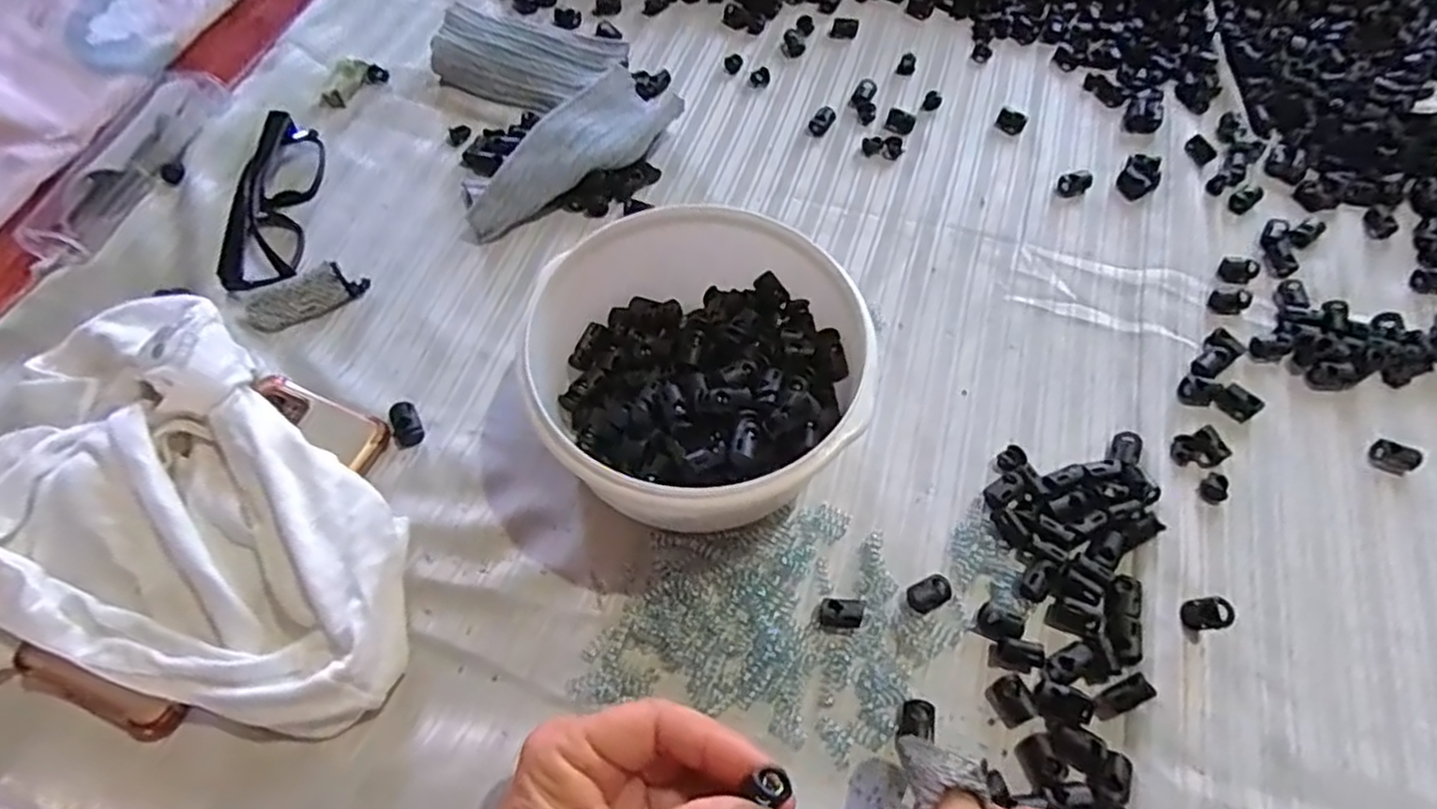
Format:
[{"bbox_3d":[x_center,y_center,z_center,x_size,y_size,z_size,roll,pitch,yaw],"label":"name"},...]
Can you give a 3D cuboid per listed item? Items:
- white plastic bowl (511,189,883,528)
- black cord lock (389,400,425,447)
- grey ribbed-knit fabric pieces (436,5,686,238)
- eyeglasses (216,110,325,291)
[{"bbox_3d":[-0.002,-0.019,0.372,0.164,0.077,0.159,0,61,0],"label":"white plastic bowl"},{"bbox_3d":[-0.169,0.011,0.394,0.014,0.010,0.024,-26,64,-14],"label":"black cord lock"},{"bbox_3d":[-0.113,-0.208,0.501,0.146,0.033,0.176,-17,62,-9],"label":"grey ribbed-knit fabric pieces"},{"bbox_3d":[-0.279,-0.131,0.453,0.038,0.025,0.129,-7,61,-4],"label":"eyeglasses"}]

